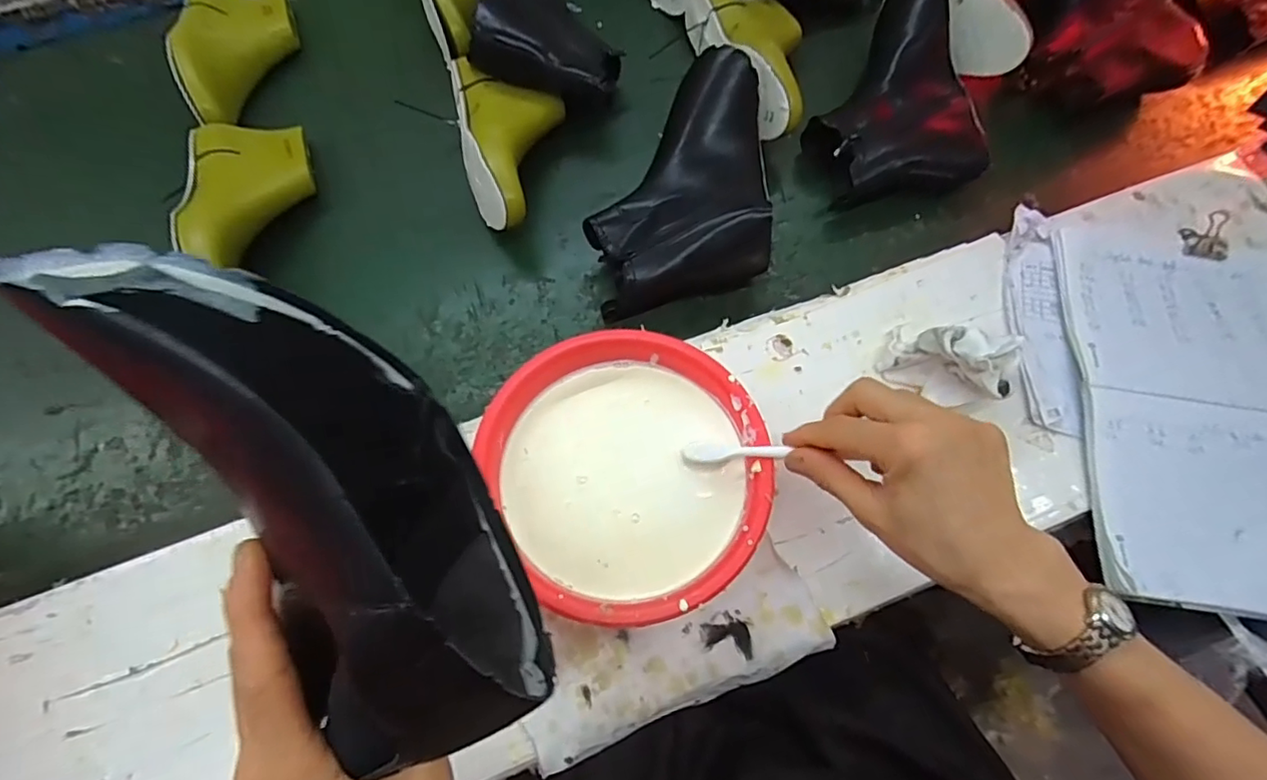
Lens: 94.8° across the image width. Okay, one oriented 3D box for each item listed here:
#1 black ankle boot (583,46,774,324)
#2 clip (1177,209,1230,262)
[{"bbox_3d":[0.046,-0.191,0.553,0.163,0.086,0.252,3,66,3],"label":"black ankle boot"},{"bbox_3d":[0.504,-0.134,0.506,0.035,0.025,0.037,12,67,7],"label":"clip"}]

